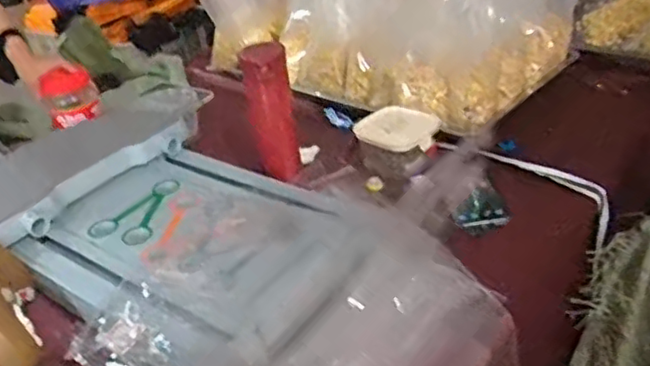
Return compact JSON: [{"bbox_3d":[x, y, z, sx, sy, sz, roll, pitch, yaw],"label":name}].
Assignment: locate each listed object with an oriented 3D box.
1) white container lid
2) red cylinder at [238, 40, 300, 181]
[{"bbox_3d":[0.117,-0.086,0.975,0.105,0.015,0.109,32,51,18],"label":"white container lid"},{"bbox_3d":[-0.077,-0.098,0.918,0.064,0.211,0.056,-10,33,-5],"label":"red cylinder"}]

